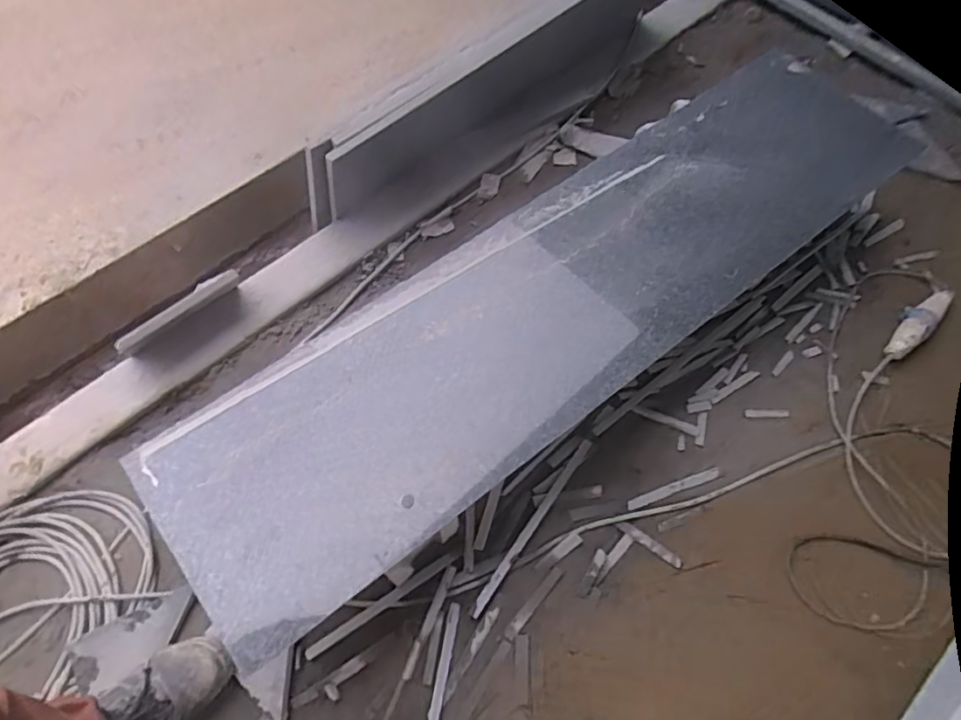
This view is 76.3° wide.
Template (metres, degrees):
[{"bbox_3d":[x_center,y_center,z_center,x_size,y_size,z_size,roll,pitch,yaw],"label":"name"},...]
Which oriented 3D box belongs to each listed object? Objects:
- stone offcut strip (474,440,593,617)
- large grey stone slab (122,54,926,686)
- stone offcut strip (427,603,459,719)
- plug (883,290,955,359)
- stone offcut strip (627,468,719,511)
[{"bbox_3d":[0.096,0.289,1.088,0.018,0.009,0.371,32,66,15],"label":"stone offcut strip"},{"bbox_3d":[0.155,-0.139,1.099,1.501,0.045,0.425,-35,68,-17],"label":"large grey stone slab"},{"bbox_3d":[-0.061,0.501,0.984,0.018,0.010,0.203,10,62,5],"label":"stone offcut strip"},{"bbox_3d":[0.910,-0.081,1.273,0.236,0.029,0.067,-40,69,-19],"label":"plug"},{"bbox_3d":[0.353,0.235,1.118,0.187,0.004,0.019,-18,84,-12],"label":"stone offcut strip"}]

